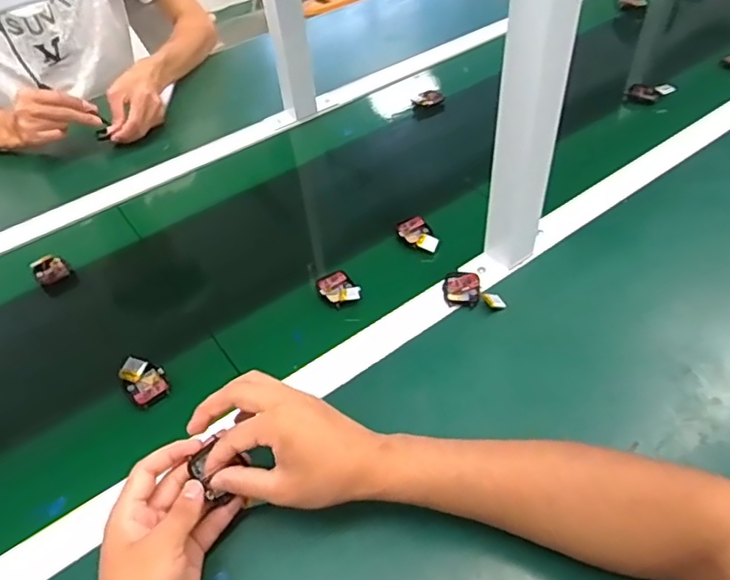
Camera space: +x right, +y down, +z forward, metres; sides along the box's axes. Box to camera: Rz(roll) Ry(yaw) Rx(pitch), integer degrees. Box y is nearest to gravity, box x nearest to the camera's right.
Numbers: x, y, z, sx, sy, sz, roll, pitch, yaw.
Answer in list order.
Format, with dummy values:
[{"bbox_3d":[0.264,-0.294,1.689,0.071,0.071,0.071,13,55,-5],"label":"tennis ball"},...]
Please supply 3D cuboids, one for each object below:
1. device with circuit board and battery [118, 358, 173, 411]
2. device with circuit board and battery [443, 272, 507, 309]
[{"bbox_3d":[-0.216,0.089,0.553,0.034,0.022,0.052,-35,53,-24],"label":"device with circuit board and battery"},{"bbox_3d":[0.115,0.000,0.600,0.061,0.016,0.045,2,47,7],"label":"device with circuit board and battery"}]

